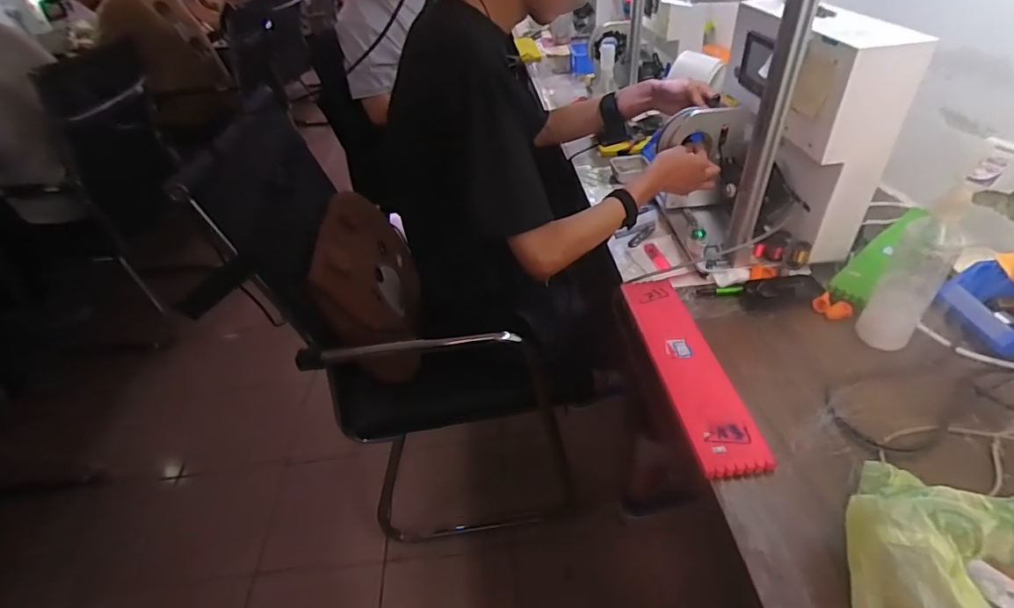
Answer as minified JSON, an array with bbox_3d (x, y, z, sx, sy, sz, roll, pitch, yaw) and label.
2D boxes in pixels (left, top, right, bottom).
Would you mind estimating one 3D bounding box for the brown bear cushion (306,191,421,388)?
[{"bbox_3d":[-0.246,-0.039,0.972,0.121,0.277,0.332,-10,53,26],"label":"brown bear cushion"}]

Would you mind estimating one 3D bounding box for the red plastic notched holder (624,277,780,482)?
[{"bbox_3d":[0.242,0.078,0.687,0.084,0.015,0.338,-6,39,-1],"label":"red plastic notched holder"}]

